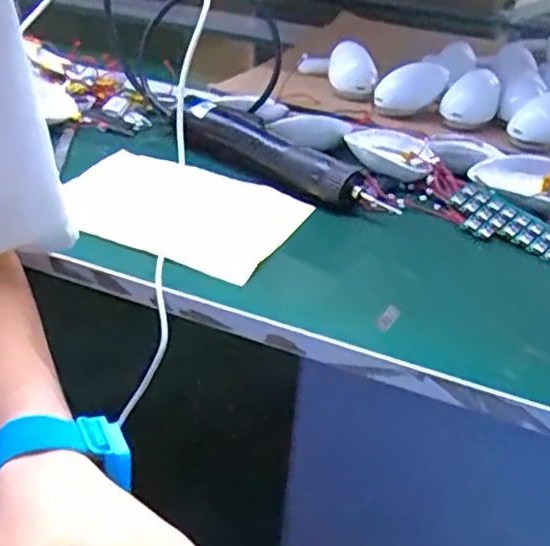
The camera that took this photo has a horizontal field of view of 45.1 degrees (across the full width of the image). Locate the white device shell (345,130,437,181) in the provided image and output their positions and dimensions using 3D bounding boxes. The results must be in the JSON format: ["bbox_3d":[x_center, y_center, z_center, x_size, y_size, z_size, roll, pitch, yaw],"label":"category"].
[{"bbox_3d":[0.099,-0.104,0.570,0.047,0.020,0.086,-16,37,-29],"label":"white device shell"}]

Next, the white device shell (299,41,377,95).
[{"bbox_3d":[0.066,-0.231,0.725,0.049,0.038,0.142,-7,34,-18],"label":"white device shell"}]

